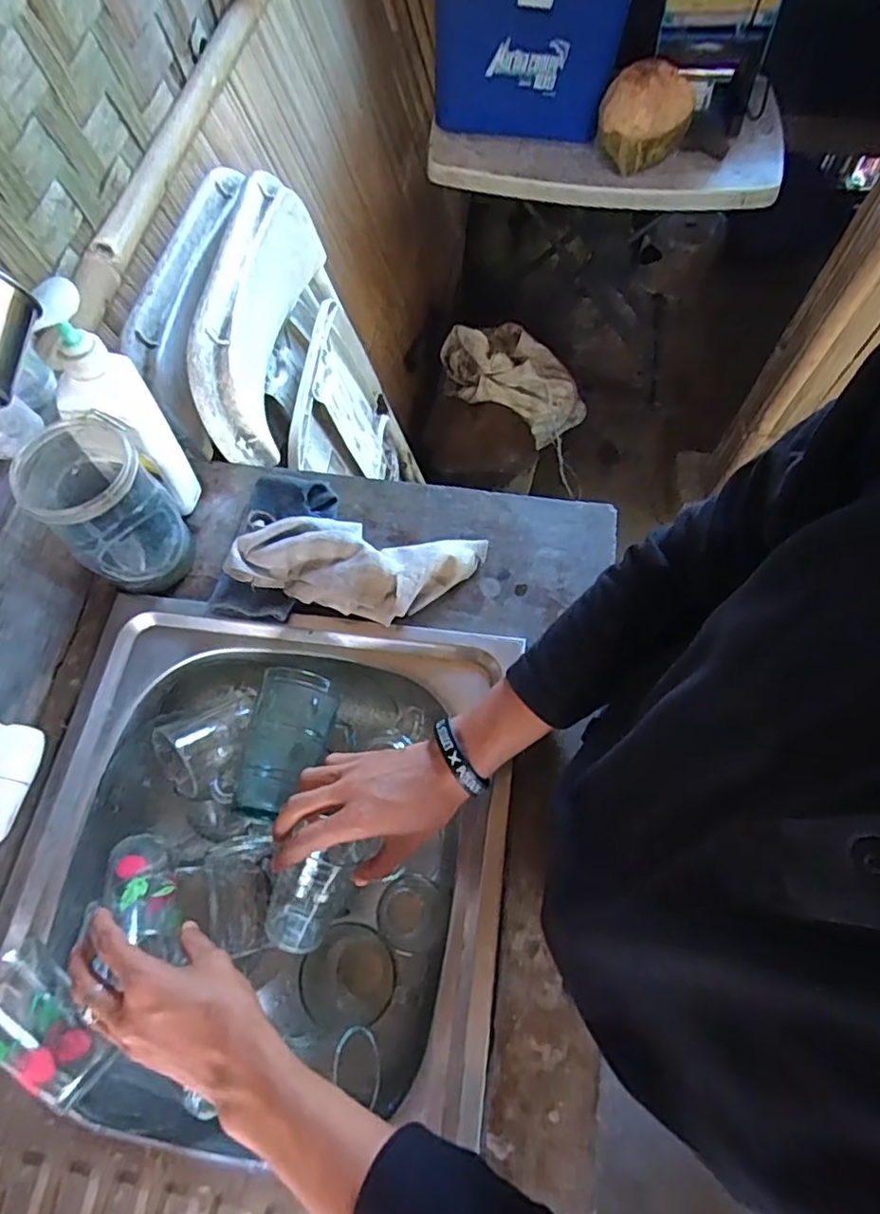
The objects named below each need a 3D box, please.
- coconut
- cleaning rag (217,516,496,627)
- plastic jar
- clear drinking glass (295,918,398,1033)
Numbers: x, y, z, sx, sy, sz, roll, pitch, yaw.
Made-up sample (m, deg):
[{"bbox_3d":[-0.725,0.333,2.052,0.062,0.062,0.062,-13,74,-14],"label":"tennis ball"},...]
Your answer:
[{"bbox_3d":[0.391,-0.934,1.202,0.162,0.137,0.149,11,66,6],"label":"coconut"},{"bbox_3d":[-0.078,-0.044,0.601,0.228,0.048,0.100,9,66,7],"label":"cleaning rag"},{"bbox_3d":[-0.302,-0.090,0.581,0.094,0.150,0.114,-36,69,-13],"label":"plastic jar"},{"bbox_3d":[-0.078,0.326,0.553,0.075,0.102,0.081,0,66,1],"label":"clear drinking glass"}]

